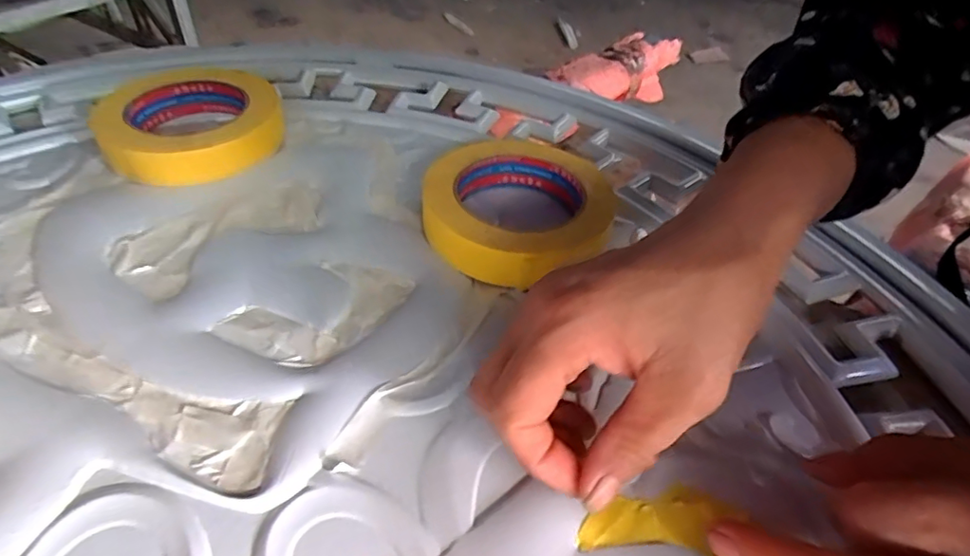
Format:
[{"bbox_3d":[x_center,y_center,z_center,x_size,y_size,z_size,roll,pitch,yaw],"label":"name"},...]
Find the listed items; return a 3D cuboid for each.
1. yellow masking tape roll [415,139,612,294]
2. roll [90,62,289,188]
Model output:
[{"bbox_3d":[0.022,-0.045,0.339,0.113,0.033,0.119,1,45,-1],"label":"yellow masking tape roll"},{"bbox_3d":[-0.205,-0.112,0.389,0.114,0.034,0.121,1,45,-1],"label":"roll"}]

